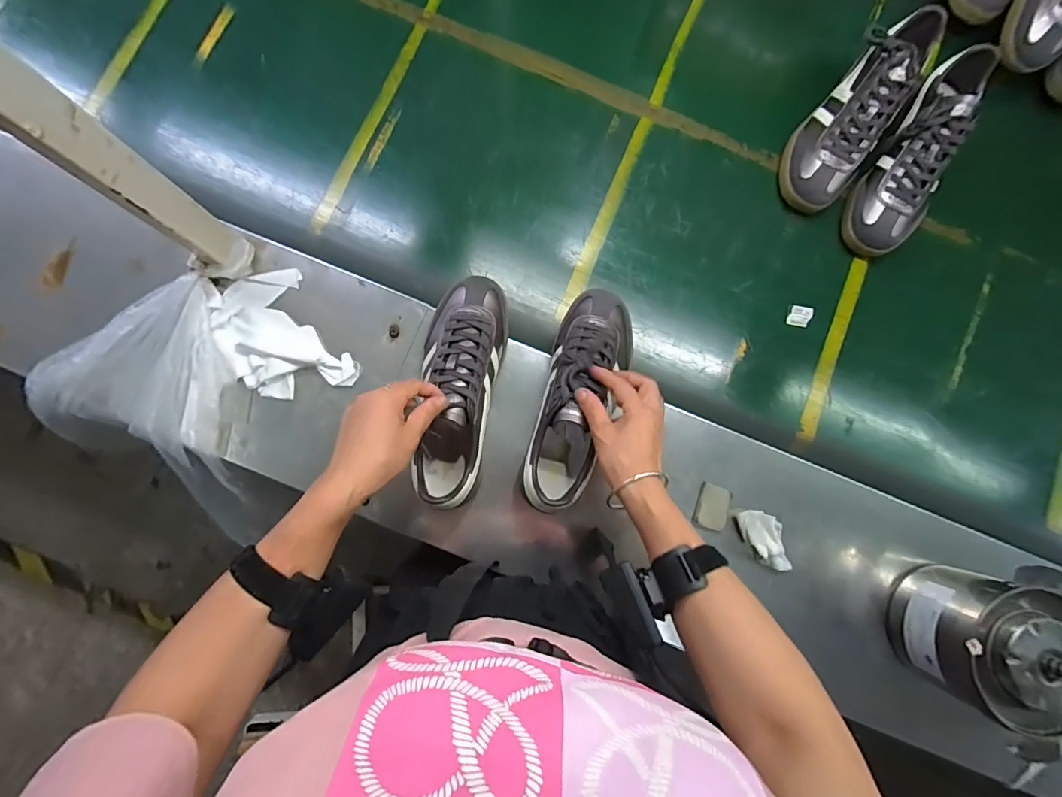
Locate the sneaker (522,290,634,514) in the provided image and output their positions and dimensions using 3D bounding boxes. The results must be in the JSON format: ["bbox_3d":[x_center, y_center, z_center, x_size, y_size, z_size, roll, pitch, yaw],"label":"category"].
[{"bbox_3d":[0.056,-0.004,0.542,0.086,0.087,0.256,20,79,2],"label":"sneaker"}]

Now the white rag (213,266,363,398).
[{"bbox_3d":[-0.310,-0.072,0.591,0.120,0.031,0.180,-34,86,-6],"label":"white rag"}]

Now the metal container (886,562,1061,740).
[{"bbox_3d":[0.500,0.266,0.528,0.130,0.123,0.135,22,82,1],"label":"metal container"}]

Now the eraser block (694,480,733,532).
[{"bbox_3d":[0.222,0.132,0.586,0.039,0.007,0.051,18,83,0],"label":"eraser block"}]

